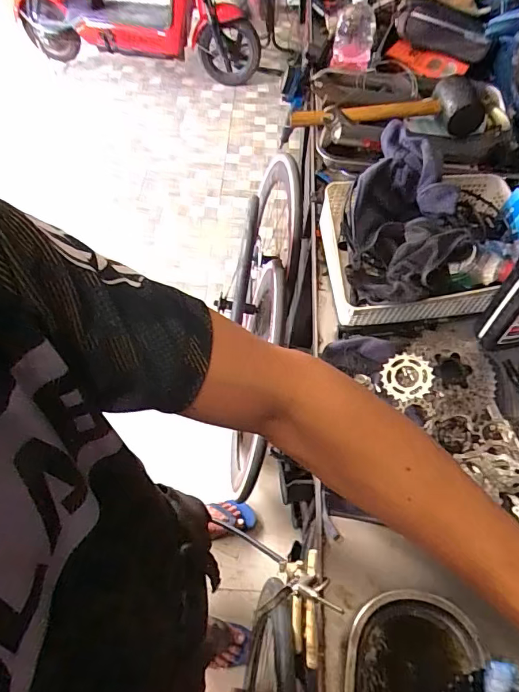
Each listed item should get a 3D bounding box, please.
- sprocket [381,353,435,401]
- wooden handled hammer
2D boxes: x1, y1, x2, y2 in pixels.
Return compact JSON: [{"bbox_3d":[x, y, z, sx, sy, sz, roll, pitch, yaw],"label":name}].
[{"bbox_3d":[0.222,0.046,0.656,0.072,0.006,0.069,-4,78,21],"label":"sprocket"},{"bbox_3d":[0.228,-0.417,0.791,0.336,0.077,0.096,-3,59,-1],"label":"wooden handled hammer"}]

